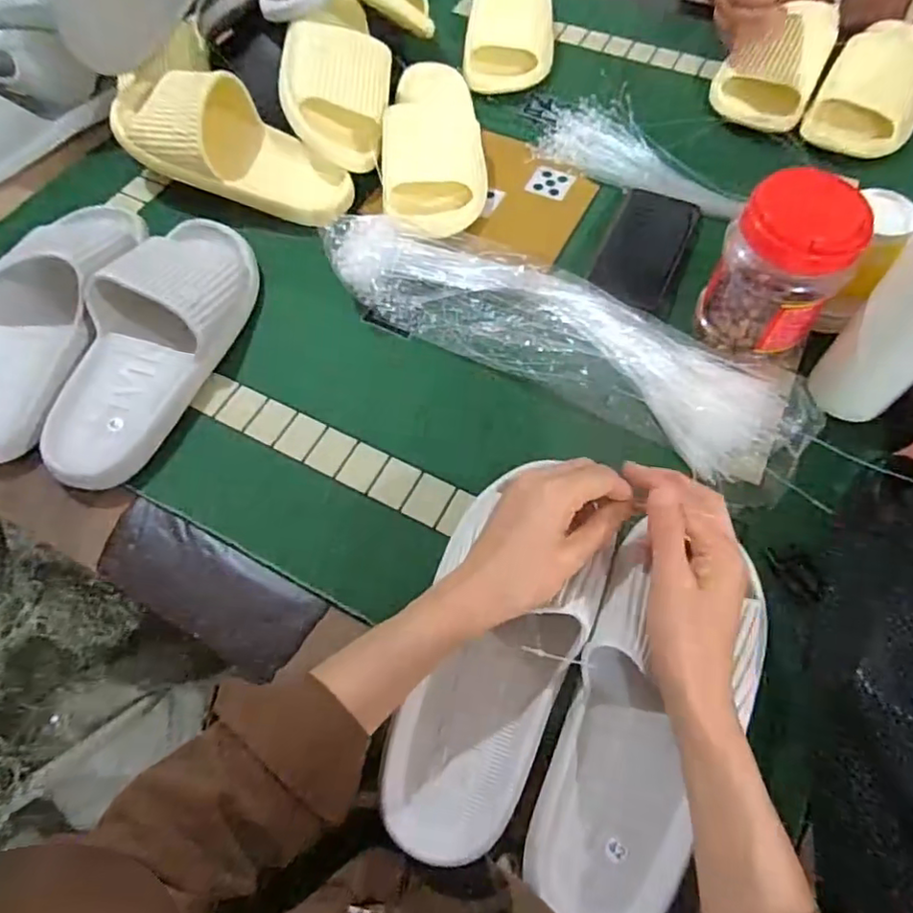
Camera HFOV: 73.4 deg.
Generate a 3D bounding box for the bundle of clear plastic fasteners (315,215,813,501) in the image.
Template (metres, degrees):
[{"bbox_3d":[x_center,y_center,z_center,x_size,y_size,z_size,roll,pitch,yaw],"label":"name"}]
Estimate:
[{"bbox_3d":[0.086,-0.109,0.521,0.426,0.038,0.138,26,64,16],"label":"bundle of clear plastic fasteners"}]

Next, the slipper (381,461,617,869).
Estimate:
[{"bbox_3d":[0.023,0.124,0.397,0.107,0.063,0.240,18,63,12],"label":"slipper"}]

